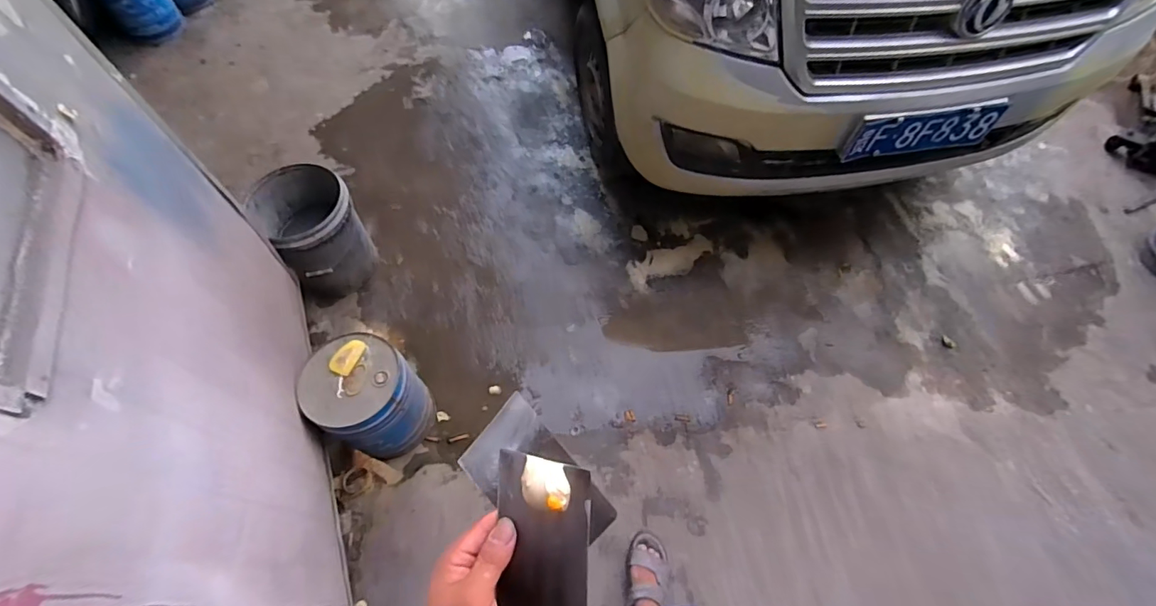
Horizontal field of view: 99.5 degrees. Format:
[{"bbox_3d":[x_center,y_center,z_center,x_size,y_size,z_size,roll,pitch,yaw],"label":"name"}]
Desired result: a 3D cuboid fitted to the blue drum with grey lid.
[{"bbox_3d":[-0.587,0.279,1.384,0.262,0.321,0.250,0,62,0],"label":"blue drum with grey lid"}]

